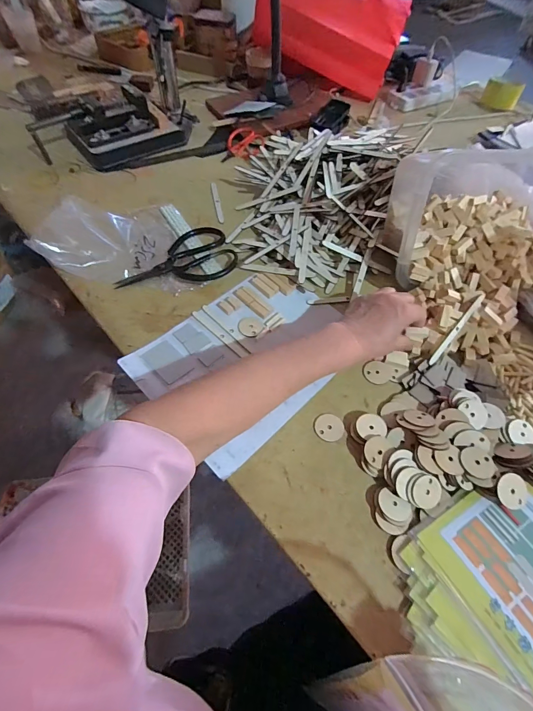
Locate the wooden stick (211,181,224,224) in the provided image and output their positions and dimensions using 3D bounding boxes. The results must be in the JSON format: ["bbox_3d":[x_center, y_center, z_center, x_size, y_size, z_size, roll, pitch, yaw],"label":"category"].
[{"bbox_3d":[-0.090,-0.281,0.634,0.012,0.004,0.109,-3,60,-19],"label":"wooden stick"}]

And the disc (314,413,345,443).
[{"bbox_3d":[0.074,0.084,0.407,0.034,0.004,0.033,1,57,-1],"label":"disc"}]

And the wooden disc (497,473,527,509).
[{"bbox_3d":[0.250,0.139,0.350,0.033,0.004,0.034,-41,91,-14],"label":"wooden disc"}]

